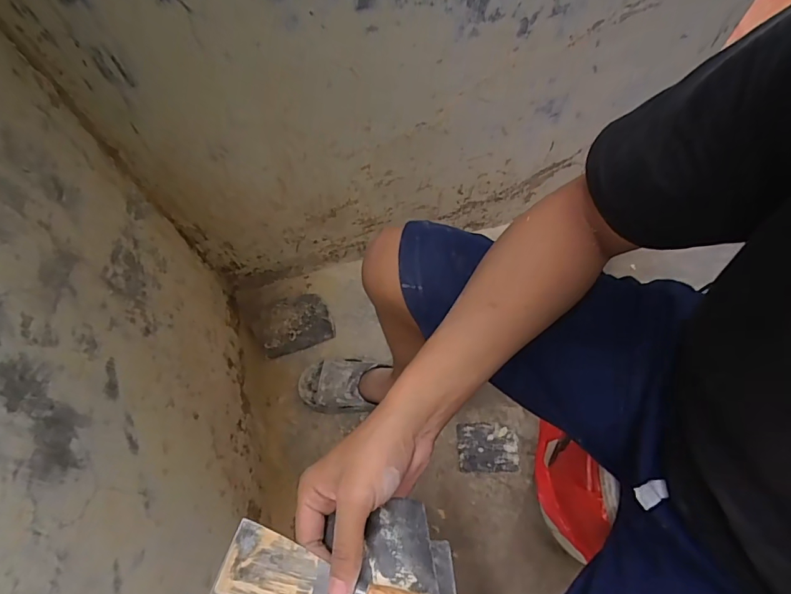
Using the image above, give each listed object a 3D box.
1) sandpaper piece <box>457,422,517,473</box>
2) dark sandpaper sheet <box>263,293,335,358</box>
[{"bbox_3d":[0.183,0.299,0.883,0.119,0.009,0.092,2,66,-3],"label":"sandpaper piece"},{"bbox_3d":[-0.221,0.057,0.980,0.148,0.008,0.121,-17,71,-10],"label":"dark sandpaper sheet"}]

